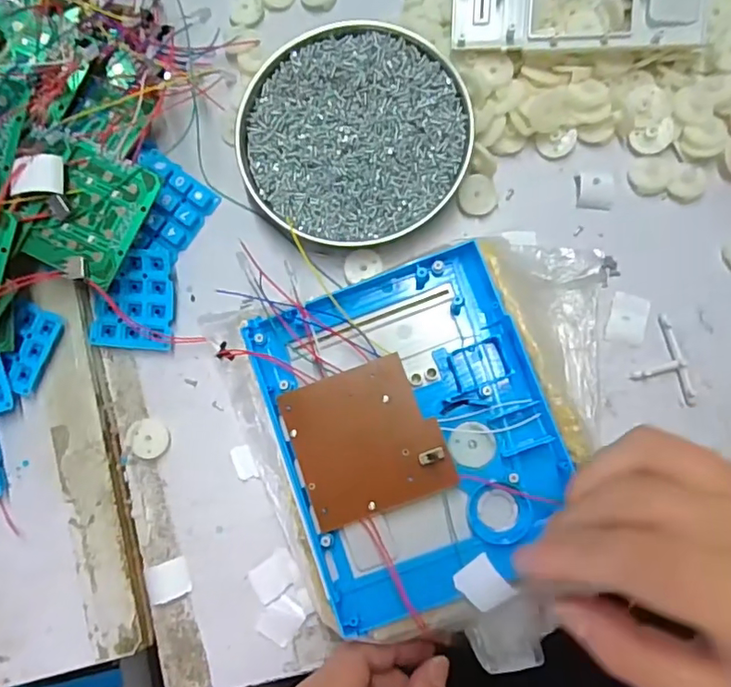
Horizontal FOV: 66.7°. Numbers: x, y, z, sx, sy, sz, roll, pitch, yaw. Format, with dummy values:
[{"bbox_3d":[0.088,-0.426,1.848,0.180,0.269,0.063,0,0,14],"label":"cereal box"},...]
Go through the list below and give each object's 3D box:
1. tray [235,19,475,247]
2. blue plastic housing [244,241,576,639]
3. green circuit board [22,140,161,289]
[{"bbox_3d":[-0.007,-0.127,0.335,0.132,0.019,0.133,-1,83,5],"label":"tray"},{"bbox_3d":[0.025,0.045,0.284,0.131,0.021,0.162,-19,83,2],"label":"blue plastic housing"},{"bbox_3d":[-0.155,-0.074,0.315,0.050,0.007,0.070,25,87,-5],"label":"green circuit board"}]

